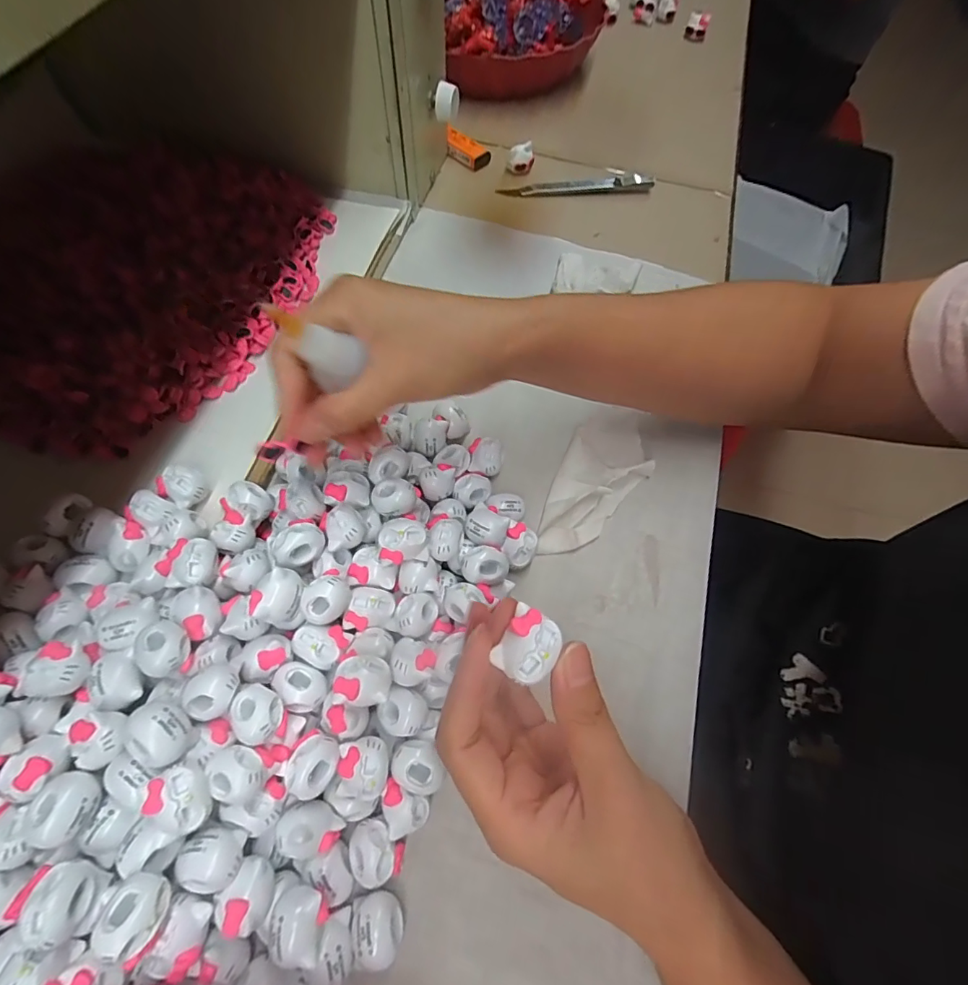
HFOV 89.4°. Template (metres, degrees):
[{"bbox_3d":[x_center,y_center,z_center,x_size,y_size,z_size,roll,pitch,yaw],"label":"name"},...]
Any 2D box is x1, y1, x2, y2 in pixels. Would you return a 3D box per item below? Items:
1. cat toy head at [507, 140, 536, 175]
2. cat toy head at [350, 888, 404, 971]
[{"bbox_3d":[0.034,-0.310,0.451,0.025,0.020,0.018,5,65,3],"label":"cat toy head"},{"bbox_3d":[-0.046,0.189,0.213,0.021,0.019,0.024,-14,65,-6],"label":"cat toy head"}]

